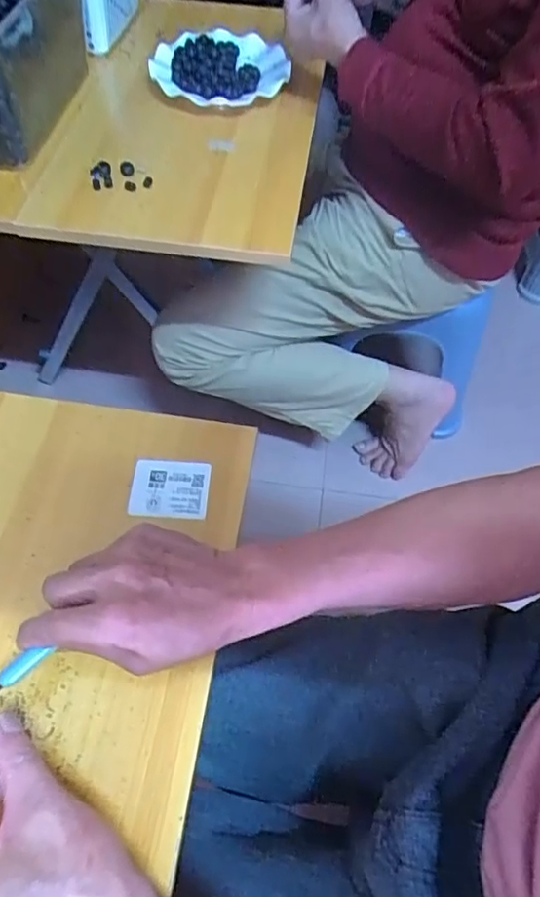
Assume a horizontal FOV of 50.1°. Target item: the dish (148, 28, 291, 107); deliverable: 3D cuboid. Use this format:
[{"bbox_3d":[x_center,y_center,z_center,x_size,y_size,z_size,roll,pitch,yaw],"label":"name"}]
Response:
[{"bbox_3d":[-0.065,-0.482,0.739,0.175,0.038,0.141,-1,58,-3],"label":"dish"}]

